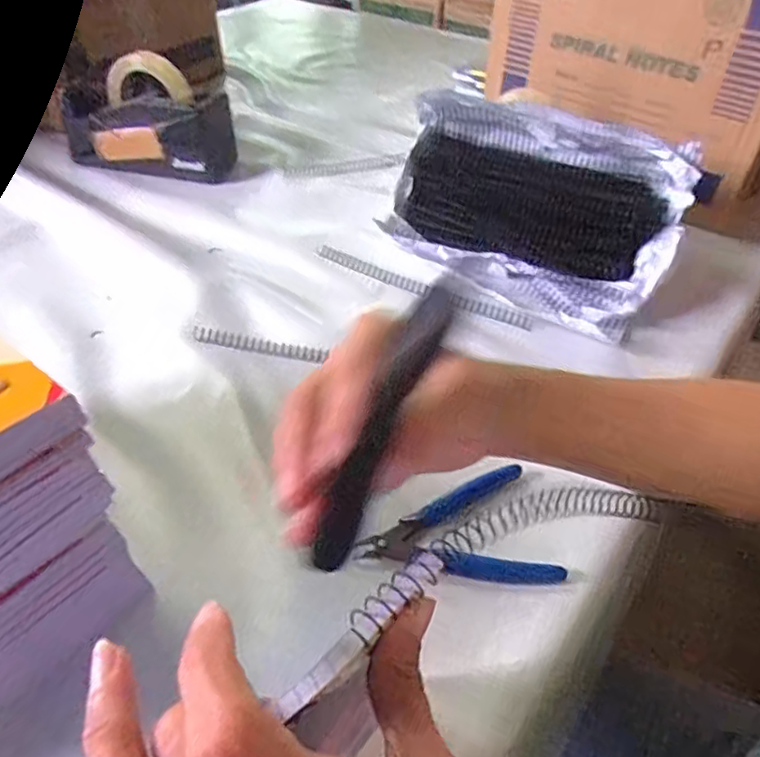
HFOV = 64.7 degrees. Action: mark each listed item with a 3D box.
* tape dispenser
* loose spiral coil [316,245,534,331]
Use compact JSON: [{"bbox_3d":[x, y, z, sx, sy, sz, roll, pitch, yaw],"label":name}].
[{"bbox_3d":[-0.283,-0.312,0.718,0.208,0.117,0.066,11,45,10],"label":"tape dispenser"},{"bbox_3d":[0.038,-0.092,0.579,0.231,0.013,0.016,23,48,21],"label":"loose spiral coil"}]

